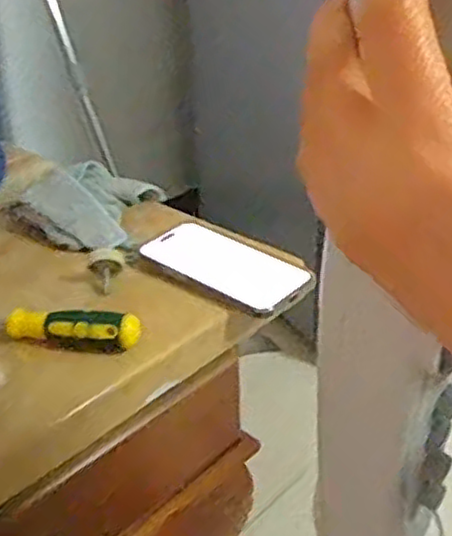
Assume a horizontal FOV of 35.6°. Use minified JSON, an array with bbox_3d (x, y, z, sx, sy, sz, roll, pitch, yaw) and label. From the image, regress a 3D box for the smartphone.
[{"bbox_3d":[0.001,-0.005,0.598,0.155,0.008,0.082,24,39,38],"label":"smartphone"}]

